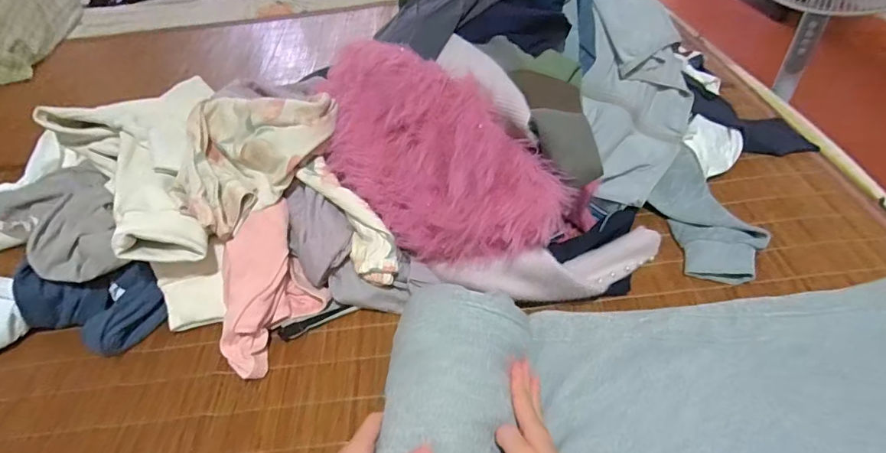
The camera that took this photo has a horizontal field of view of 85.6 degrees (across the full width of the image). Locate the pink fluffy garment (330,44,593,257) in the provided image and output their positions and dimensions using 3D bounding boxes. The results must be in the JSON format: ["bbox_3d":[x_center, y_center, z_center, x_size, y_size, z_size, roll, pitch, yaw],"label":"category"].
[{"bbox_3d":[-0.007,-0.088,0.616,0.385,0.191,0.180,16,47,17],"label":"pink fluffy garment"}]

